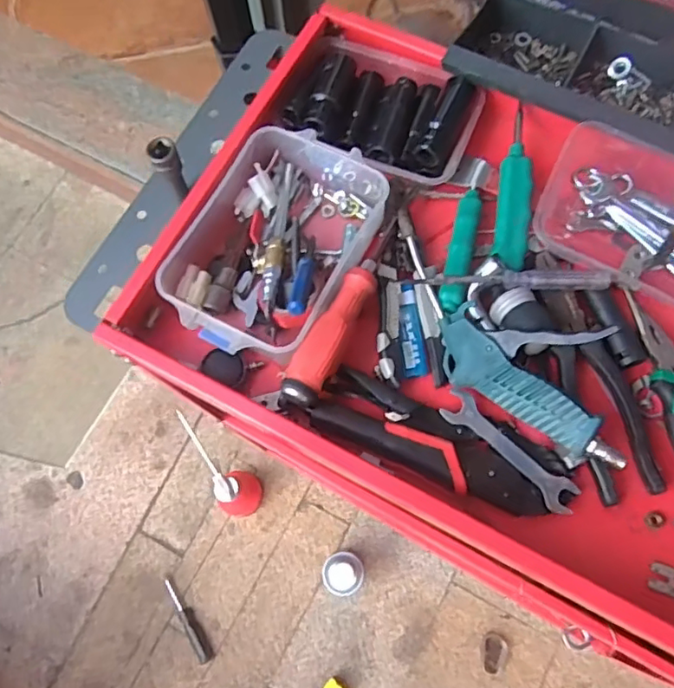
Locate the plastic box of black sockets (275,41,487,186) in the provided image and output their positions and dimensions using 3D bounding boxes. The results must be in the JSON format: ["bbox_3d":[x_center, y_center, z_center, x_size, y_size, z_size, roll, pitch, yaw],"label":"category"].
[{"bbox_3d":[0.043,-0.206,0.532,0.153,0.040,0.110,25,74,9],"label":"plastic box of black sockets"}]

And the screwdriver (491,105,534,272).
[{"bbox_3d":[0.150,-0.129,0.507,0.025,0.024,0.142,7,72,4],"label":"screwdriver"}]

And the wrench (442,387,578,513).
[{"bbox_3d":[0.128,0.079,0.446,0.113,0.011,0.026,42,78,13],"label":"wrench"}]

